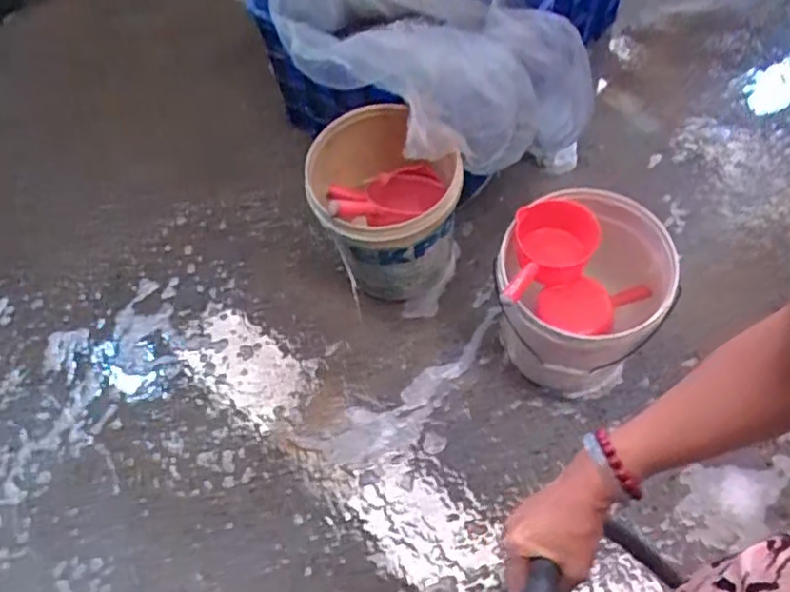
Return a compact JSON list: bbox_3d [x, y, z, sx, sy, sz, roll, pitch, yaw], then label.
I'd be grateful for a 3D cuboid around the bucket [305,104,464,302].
[{"bbox_3d":[-0.026,-0.198,1.463,0.305,0.308,0.318,-1,63,1],"label":"bucket"}]

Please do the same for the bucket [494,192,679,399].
[{"bbox_3d":[0.353,0.021,1.310,0.297,0.395,0.267,22,65,15],"label":"bucket"}]

